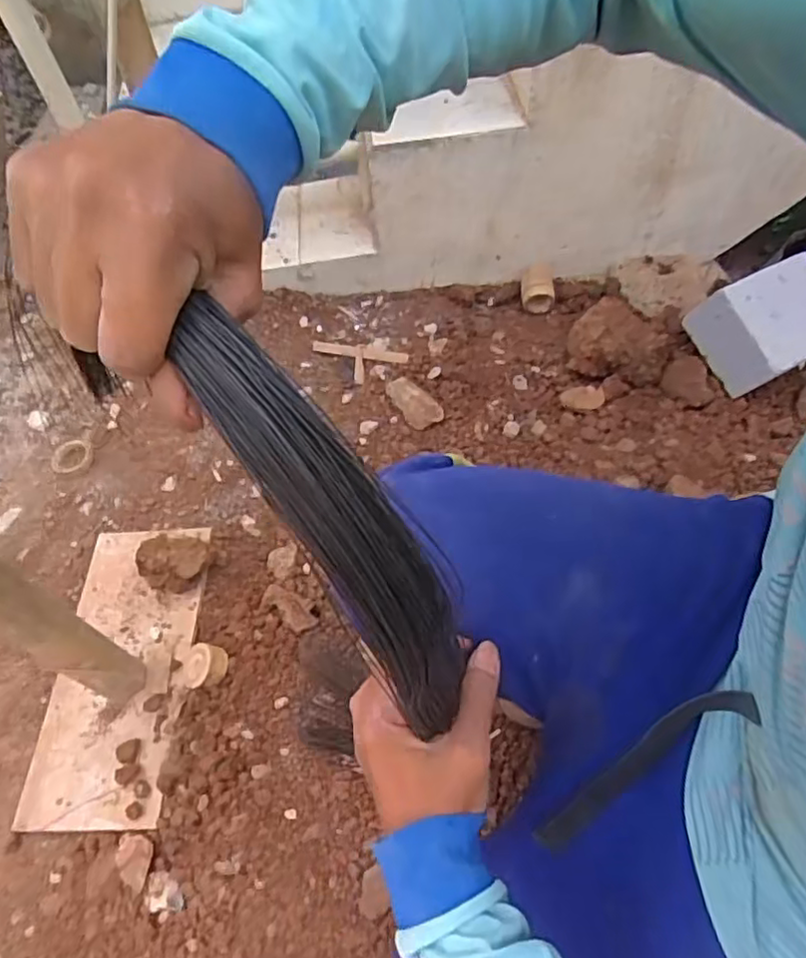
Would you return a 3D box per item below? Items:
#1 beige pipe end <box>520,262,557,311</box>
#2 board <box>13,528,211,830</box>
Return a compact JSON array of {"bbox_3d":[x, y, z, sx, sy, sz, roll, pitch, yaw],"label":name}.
[{"bbox_3d":[0.258,-0.367,1.233,0.063,0.055,0.080,5,58,7],"label":"beige pipe end"},{"bbox_3d":[-0.387,0.249,0.884,0.182,0.013,0.405,-3,57,2],"label":"board"}]

